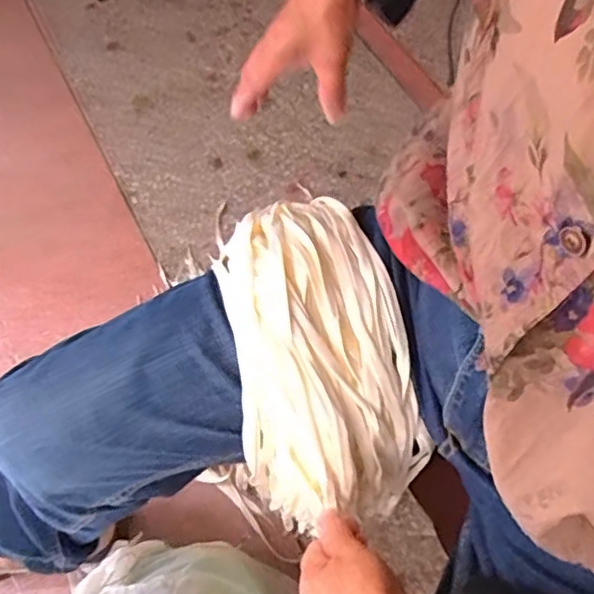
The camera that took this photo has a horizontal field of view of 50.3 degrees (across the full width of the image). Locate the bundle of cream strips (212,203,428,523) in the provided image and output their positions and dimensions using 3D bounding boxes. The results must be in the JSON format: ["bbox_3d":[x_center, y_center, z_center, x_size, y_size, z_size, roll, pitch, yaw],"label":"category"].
[{"bbox_3d":[0.013,0.044,0.452,0.118,0.142,0.204,-13,63,-5],"label":"bundle of cream strips"}]

